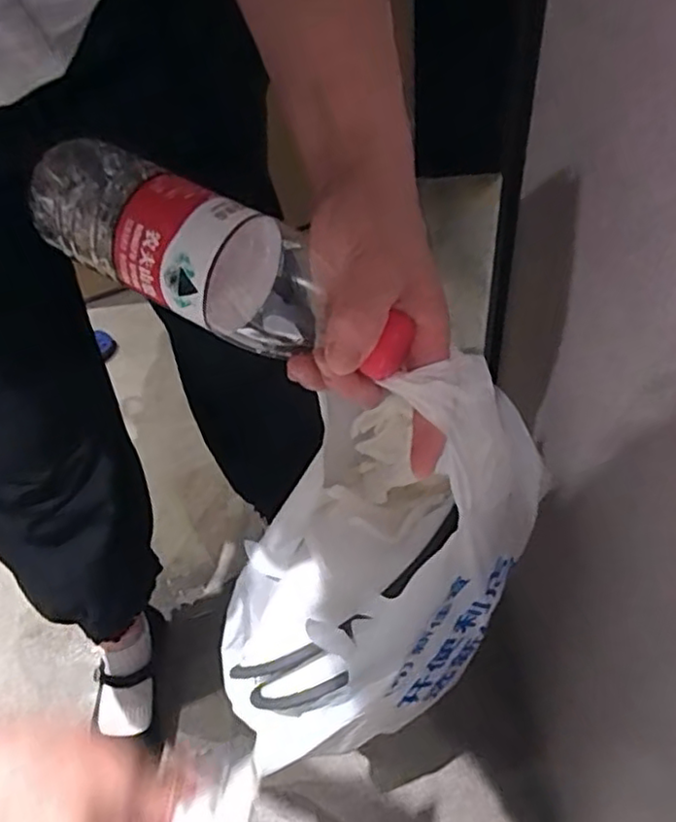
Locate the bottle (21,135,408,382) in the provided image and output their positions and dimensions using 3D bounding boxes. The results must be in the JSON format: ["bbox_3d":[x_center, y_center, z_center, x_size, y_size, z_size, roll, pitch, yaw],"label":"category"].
[{"bbox_3d":[-0.063,-0.078,0.333,0.211,0.068,0.071,28,54,-1],"label":"bottle"}]

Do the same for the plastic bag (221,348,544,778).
[{"bbox_3d":[0.007,0.088,0.406,0.190,0.278,0.135,-30,56,-21],"label":"plastic bag"}]

